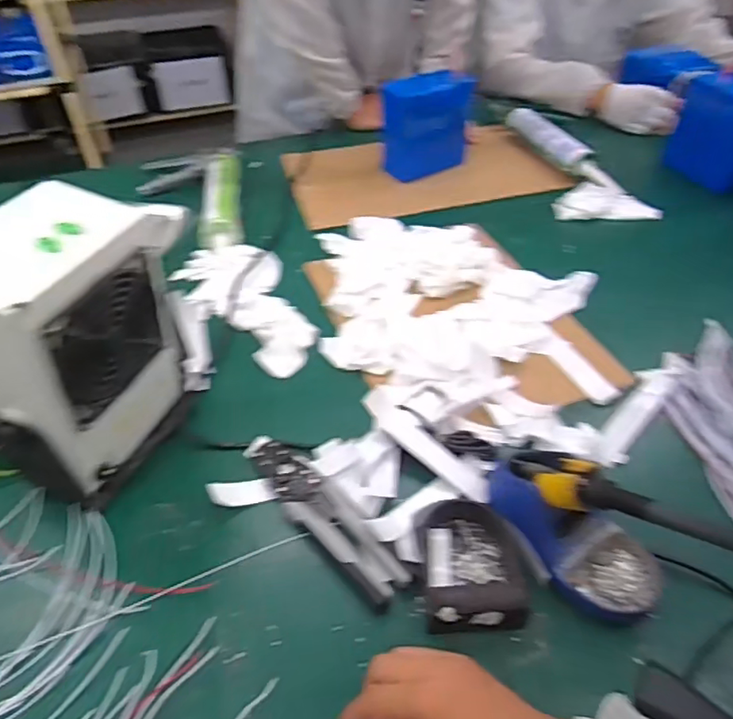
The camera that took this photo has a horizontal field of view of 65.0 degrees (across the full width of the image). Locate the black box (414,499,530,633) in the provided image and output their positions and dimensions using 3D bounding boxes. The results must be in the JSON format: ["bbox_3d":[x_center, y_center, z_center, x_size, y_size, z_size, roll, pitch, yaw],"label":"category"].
[{"bbox_3d":[0.083,0.161,0.472,0.080,0.034,0.111,-3,43,-1],"label":"black box"}]

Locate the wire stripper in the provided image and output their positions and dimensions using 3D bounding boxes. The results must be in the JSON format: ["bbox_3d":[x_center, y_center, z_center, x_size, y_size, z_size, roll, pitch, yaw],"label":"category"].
[{"bbox_3d":[-0.044,0.135,0.519,0.045,0.015,0.202,-33,51,-28],"label":"wire stripper"}]

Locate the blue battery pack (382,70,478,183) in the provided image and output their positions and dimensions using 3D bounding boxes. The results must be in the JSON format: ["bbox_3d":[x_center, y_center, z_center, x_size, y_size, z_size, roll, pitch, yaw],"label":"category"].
[{"bbox_3d":[0.099,-0.383,0.952,0.129,0.137,0.086,-24,48,-22],"label":"blue battery pack"}]

